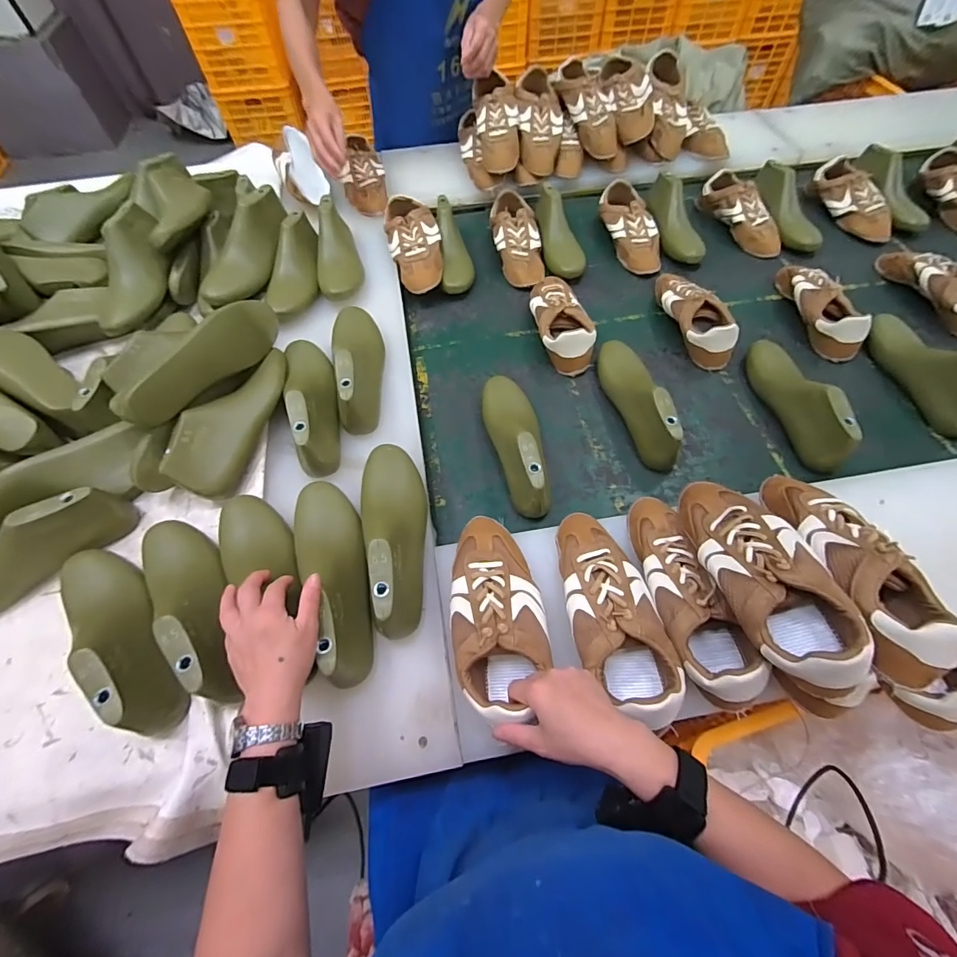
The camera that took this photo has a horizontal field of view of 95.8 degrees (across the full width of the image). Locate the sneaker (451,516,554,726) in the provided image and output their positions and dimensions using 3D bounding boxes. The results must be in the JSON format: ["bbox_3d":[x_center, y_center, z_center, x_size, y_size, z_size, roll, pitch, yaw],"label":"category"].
[{"bbox_3d":[0.023,0.150,0.498,0.103,0.072,0.225,-4,55,1],"label":"sneaker"}]

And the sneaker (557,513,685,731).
[{"bbox_3d":[0.146,0.138,0.487,0.097,0.083,0.234,-11,61,-3],"label":"sneaker"}]

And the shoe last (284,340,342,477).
[{"bbox_3d":[-0.251,-0.128,0.640,0.065,0.084,0.253,-14,61,-5],"label":"shoe last"}]

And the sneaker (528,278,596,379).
[{"bbox_3d":[0.149,-0.296,0.793,0.089,0.071,0.217,-9,61,-2],"label":"sneaker"}]

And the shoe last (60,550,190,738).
[{"bbox_3d":[-0.409,0.161,0.484,0.252,0.086,0.074,35,68,20],"label":"shoe last"}]

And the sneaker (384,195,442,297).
[{"bbox_3d":[-0.129,-0.477,0.874,0.102,0.066,0.222,-11,61,-3],"label":"sneaker"}]

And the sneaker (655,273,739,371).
[{"bbox_3d":[0.394,-0.312,0.797,0.098,0.074,0.239,-7,61,-1],"label":"sneaker"}]

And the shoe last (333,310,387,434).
[{"bbox_3d":[-0.190,-0.193,0.679,0.081,0.085,0.244,-14,61,-5],"label":"shoe last"}]

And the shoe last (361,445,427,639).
[{"bbox_3d":[-0.101,0.058,0.529,0.077,0.082,0.243,-14,61,-5],"label":"shoe last"}]

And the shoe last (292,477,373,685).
[{"bbox_3d":[-0.173,0.109,0.520,0.076,0.086,0.254,-19,56,-8],"label":"shoe last"}]

